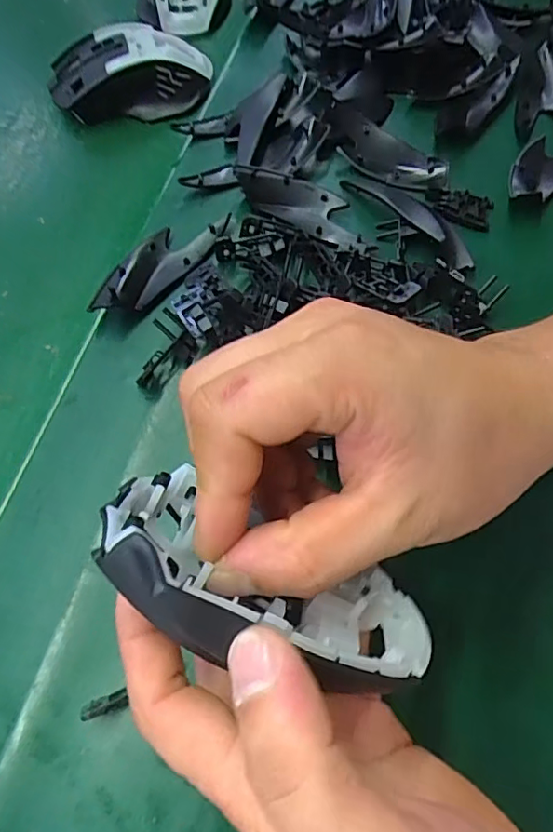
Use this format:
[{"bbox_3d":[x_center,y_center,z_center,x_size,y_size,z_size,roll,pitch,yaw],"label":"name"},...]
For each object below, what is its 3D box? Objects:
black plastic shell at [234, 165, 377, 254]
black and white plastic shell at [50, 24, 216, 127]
[{"bbox_3d":[0.021,-0.133,0.349,0.095,0.018,0.033,30,68,12],"label":"black plastic shell"},{"bbox_3d":[-0.104,-0.243,0.394,0.108,0.032,0.057,-3,65,-2],"label":"black and white plastic shell"}]

